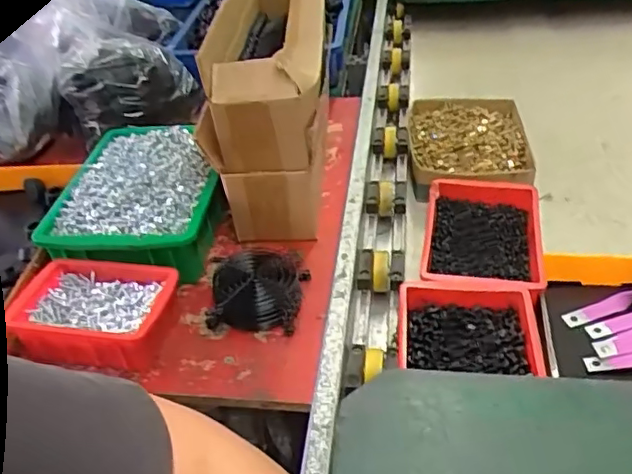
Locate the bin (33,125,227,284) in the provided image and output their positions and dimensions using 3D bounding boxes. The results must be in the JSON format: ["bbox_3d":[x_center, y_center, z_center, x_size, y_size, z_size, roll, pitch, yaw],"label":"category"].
[{"bbox_3d":[-0.205,-0.049,0.722,0.185,0.076,0.242,-2,40,6],"label":"bin"}]

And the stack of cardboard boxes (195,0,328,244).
[{"bbox_3d":[-0.058,-0.199,0.796,0.167,0.225,0.411,-8,40,-1],"label":"stack of cardboard boxes"}]

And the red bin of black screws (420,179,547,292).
[{"bbox_3d":[0.201,0.007,0.734,0.137,0.059,0.204,3,41,12],"label":"red bin of black screws"}]

